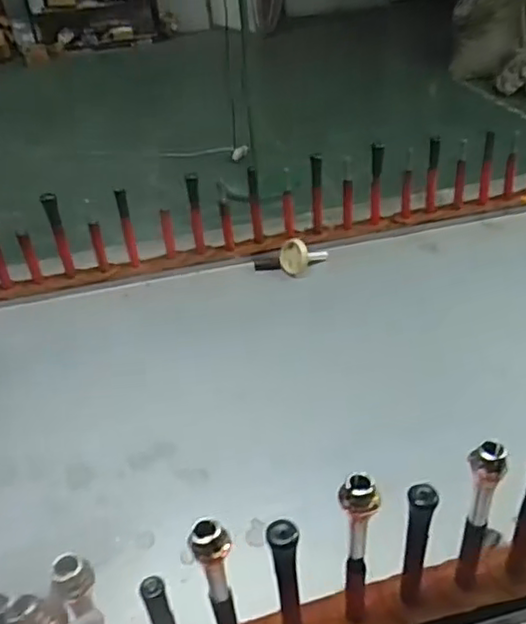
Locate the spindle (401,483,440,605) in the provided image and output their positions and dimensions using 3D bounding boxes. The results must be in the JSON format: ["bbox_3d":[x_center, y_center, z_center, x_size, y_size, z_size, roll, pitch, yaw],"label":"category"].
[{"bbox_3d":[0.123,0.189,0.503,0.020,0.143,0.015,9,39,18],"label":"spindle"}]

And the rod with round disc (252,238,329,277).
[{"bbox_3d":[0.047,-0.093,1.055,0.126,0.059,0.059,-1,37,7],"label":"rod with round disc"}]

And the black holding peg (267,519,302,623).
[{"bbox_3d":[0.018,0.210,0.476,0.021,0.140,0.020,-7,37,-2],"label":"black holding peg"}]

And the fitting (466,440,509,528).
[{"bbox_3d":[0.166,0.132,0.474,0.025,0.081,0.020,9,39,18],"label":"fitting"}]

